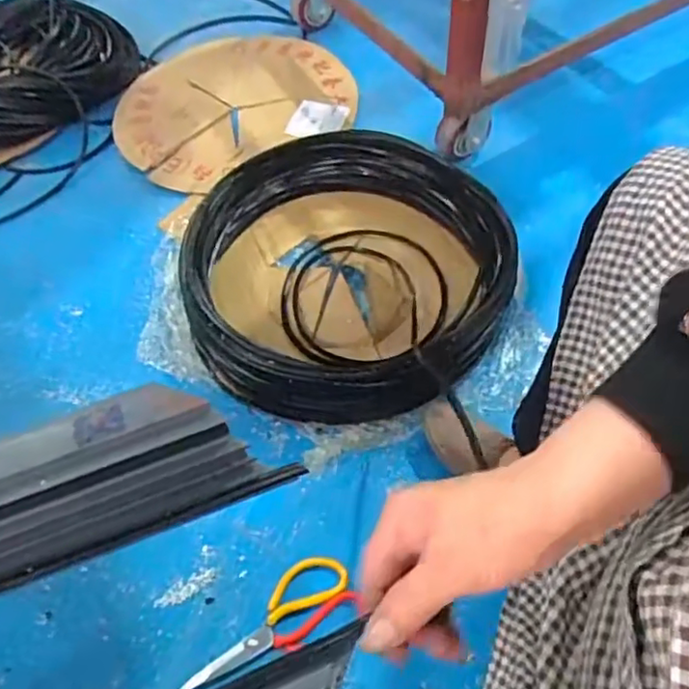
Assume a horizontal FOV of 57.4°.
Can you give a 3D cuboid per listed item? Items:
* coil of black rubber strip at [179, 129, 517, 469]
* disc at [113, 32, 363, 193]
[{"bbox_3d":[-0.009,-0.121,0.943,0.448,0.117,0.471,-2,58,3],"label":"coil of black rubber strip"},{"bbox_3d":[-0.217,-0.476,1.239,0.413,0.033,0.459,26,62,16],"label":"disc"}]

